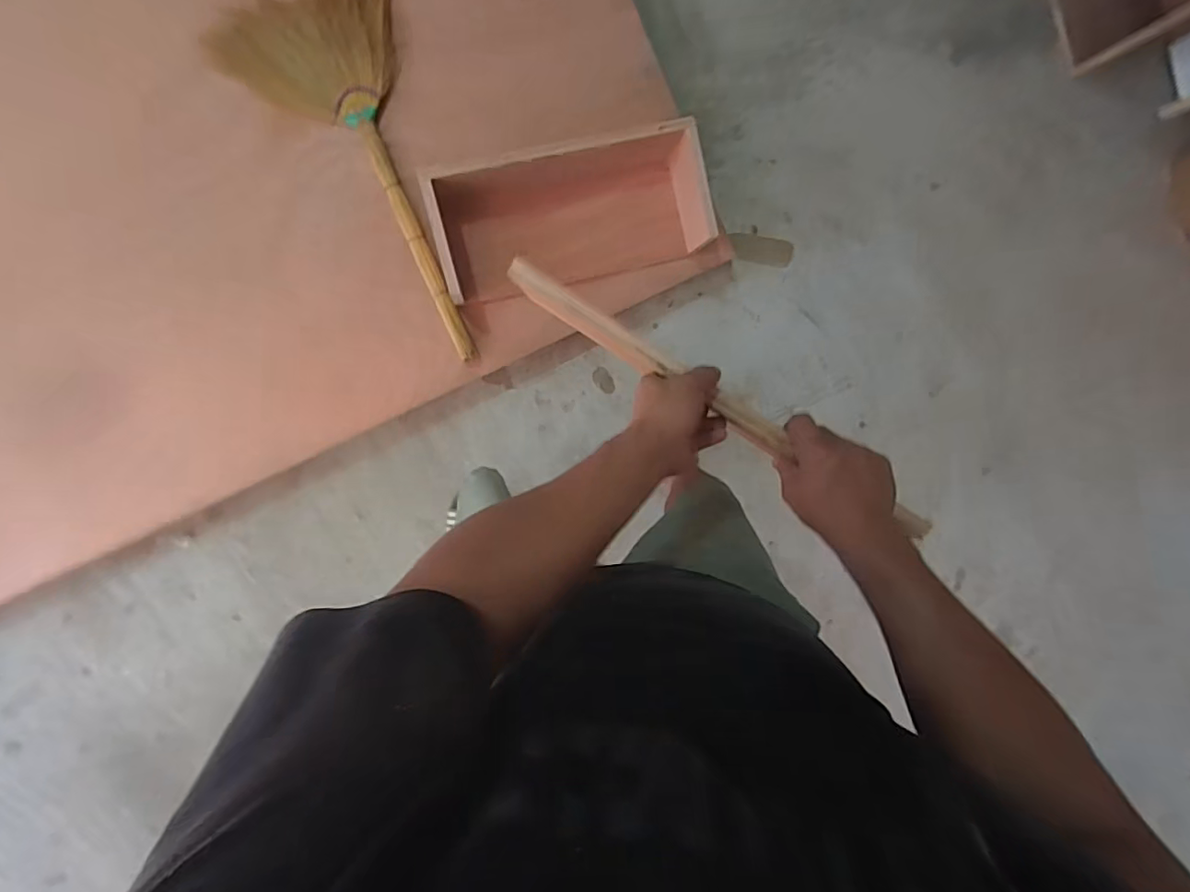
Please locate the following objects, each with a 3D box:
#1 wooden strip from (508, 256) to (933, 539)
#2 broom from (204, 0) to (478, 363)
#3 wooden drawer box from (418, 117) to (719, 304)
[{"bbox_3d":[0.110,-0.048,0.537,0.465,0.022,0.024,33,89,6],"label":"wooden strip"},{"bbox_3d":[-0.453,-0.506,1.081,0.346,0.078,0.728,-19,97,-7],"label":"broom"},{"bbox_3d":[-0.048,-0.448,1.082,0.508,0.182,0.218,-15,97,-7],"label":"wooden drawer box"}]

